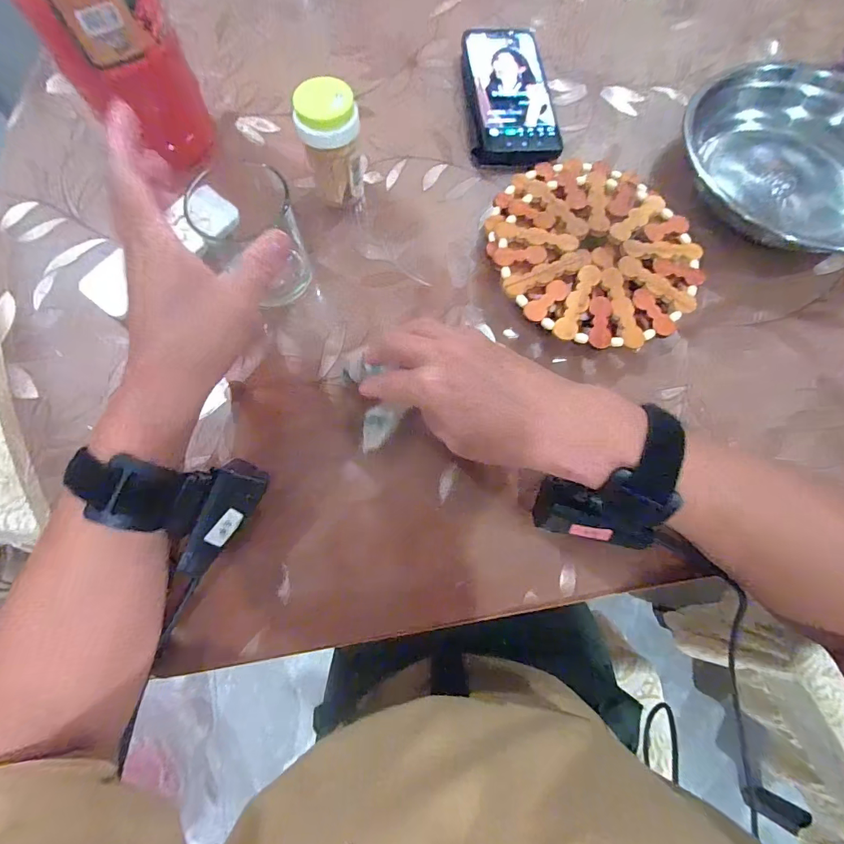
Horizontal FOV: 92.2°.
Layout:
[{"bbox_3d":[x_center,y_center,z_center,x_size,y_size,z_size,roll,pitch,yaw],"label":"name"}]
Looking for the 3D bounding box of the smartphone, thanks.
[{"bbox_3d":[0.086,-0.323,0.404,0.082,0.018,0.169,-3,73,-3],"label":"smartphone"}]

